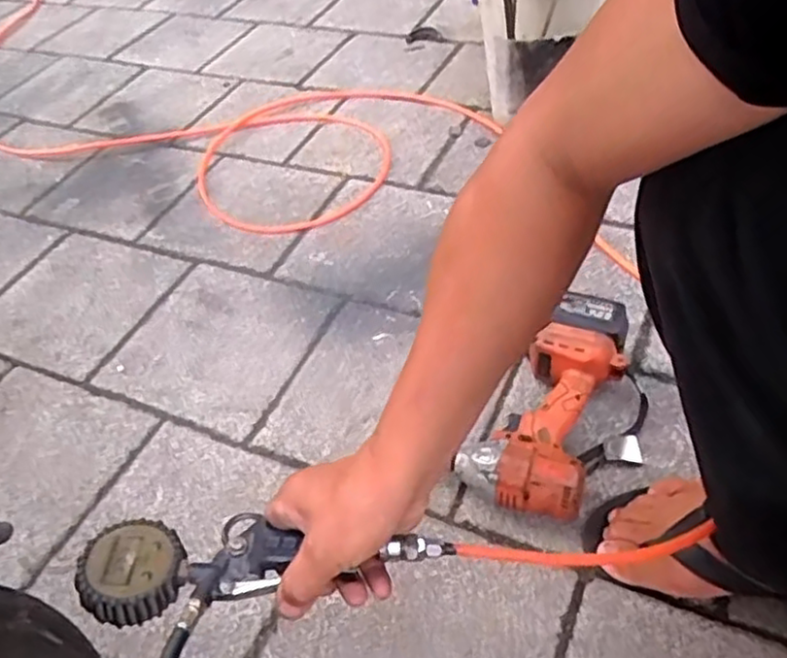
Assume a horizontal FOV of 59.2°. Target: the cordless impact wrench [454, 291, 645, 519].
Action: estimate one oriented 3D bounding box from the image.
[{"bbox_3d":[0.184,0.083,0.718,0.131,0.101,0.247,22,54,27],"label":"cordless impact wrench"}]

